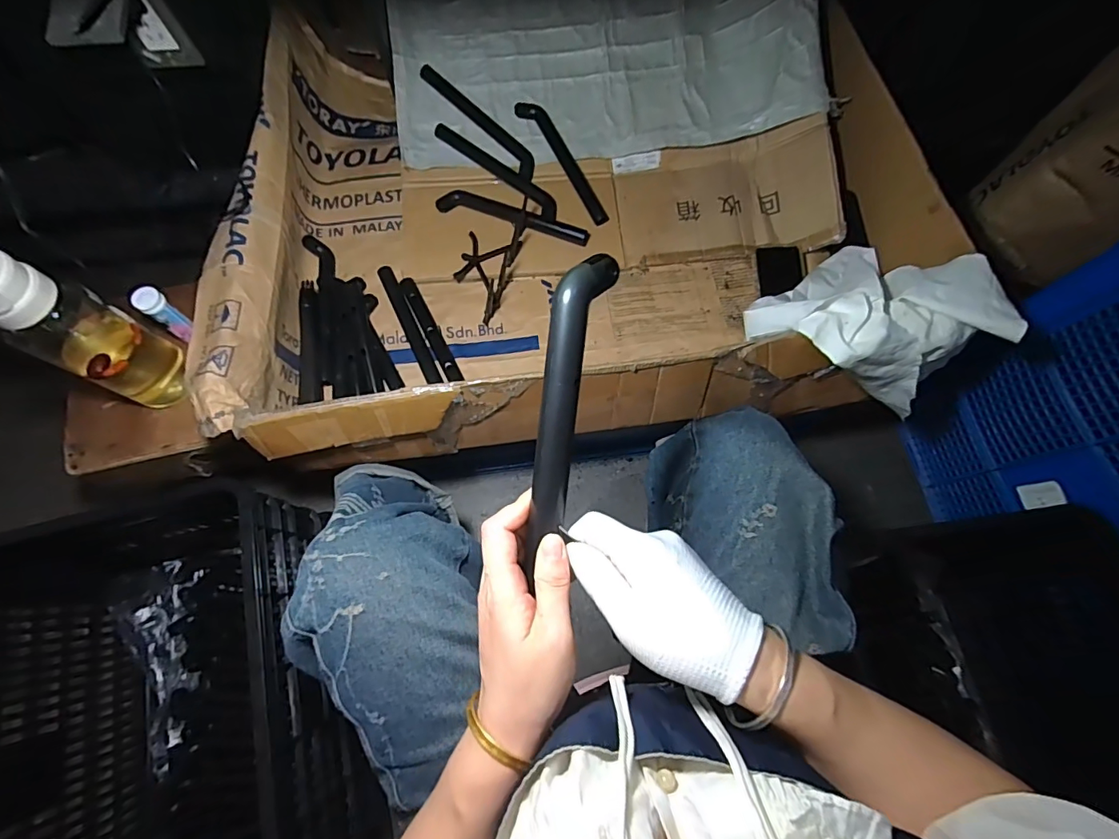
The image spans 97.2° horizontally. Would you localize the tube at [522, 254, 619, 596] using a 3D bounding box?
[{"bbox_3d":[0.003,-0.003,0.311,0.032,0.020,0.197,10,98,2],"label":"tube"}]

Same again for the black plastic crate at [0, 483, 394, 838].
[{"bbox_3d":[-0.502,0.383,0.656,0.373,0.304,0.587,-15,73,-6],"label":"black plastic crate"}]

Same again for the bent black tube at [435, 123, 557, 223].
[{"bbox_3d":[-0.099,-0.408,0.807,0.240,0.034,0.045,35,75,9],"label":"bent black tube"}]

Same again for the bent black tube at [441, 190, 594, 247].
[{"bbox_3d":[-0.071,-0.325,0.780,0.242,0.021,0.036,15,72,3],"label":"bent black tube"}]

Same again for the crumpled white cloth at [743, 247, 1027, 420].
[{"bbox_3d":[0.407,-0.127,0.645,0.256,0.154,0.234,-33,76,-11],"label":"crumpled white cloth"}]

